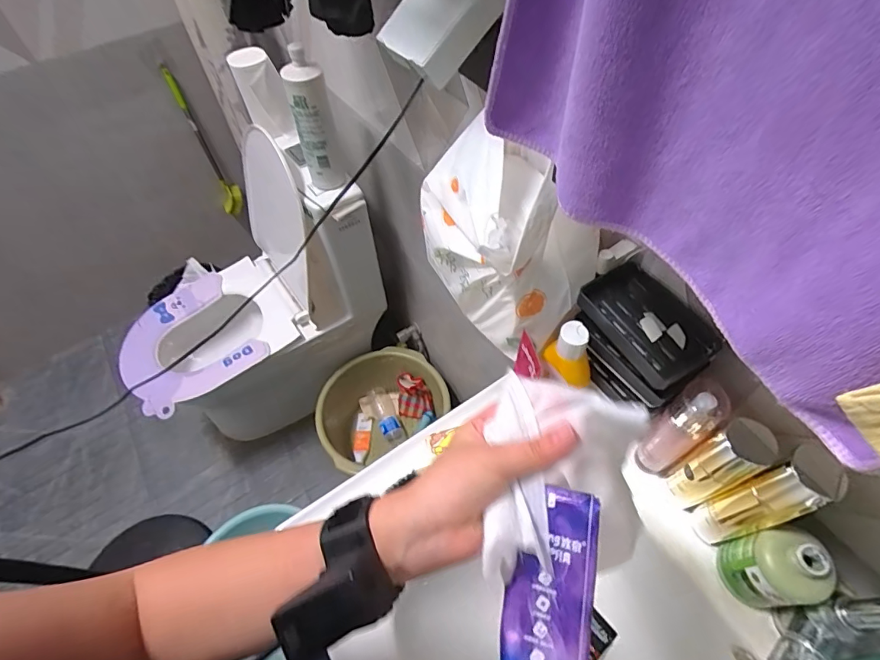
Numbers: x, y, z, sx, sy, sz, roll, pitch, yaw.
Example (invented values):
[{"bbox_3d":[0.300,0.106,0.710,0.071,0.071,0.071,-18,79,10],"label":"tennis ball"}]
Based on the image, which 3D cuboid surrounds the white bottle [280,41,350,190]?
[{"bbox_3d":[-0.243,-0.401,0.909,0.075,0.251,0.081,-20,56,-11],"label":"white bottle"}]

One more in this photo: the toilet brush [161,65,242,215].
[{"bbox_3d":[-0.764,-0.589,1.541,0.071,0.495,0.109,-28,58,-16],"label":"toilet brush"}]

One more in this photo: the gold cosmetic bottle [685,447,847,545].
[{"bbox_3d":[0.319,0.176,0.469,0.049,0.194,0.044,-12,55,-6],"label":"gold cosmetic bottle"}]

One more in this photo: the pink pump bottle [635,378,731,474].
[{"bbox_3d":[0.261,0.116,0.519,0.043,0.164,0.043,-28,58,-16],"label":"pink pump bottle"}]

